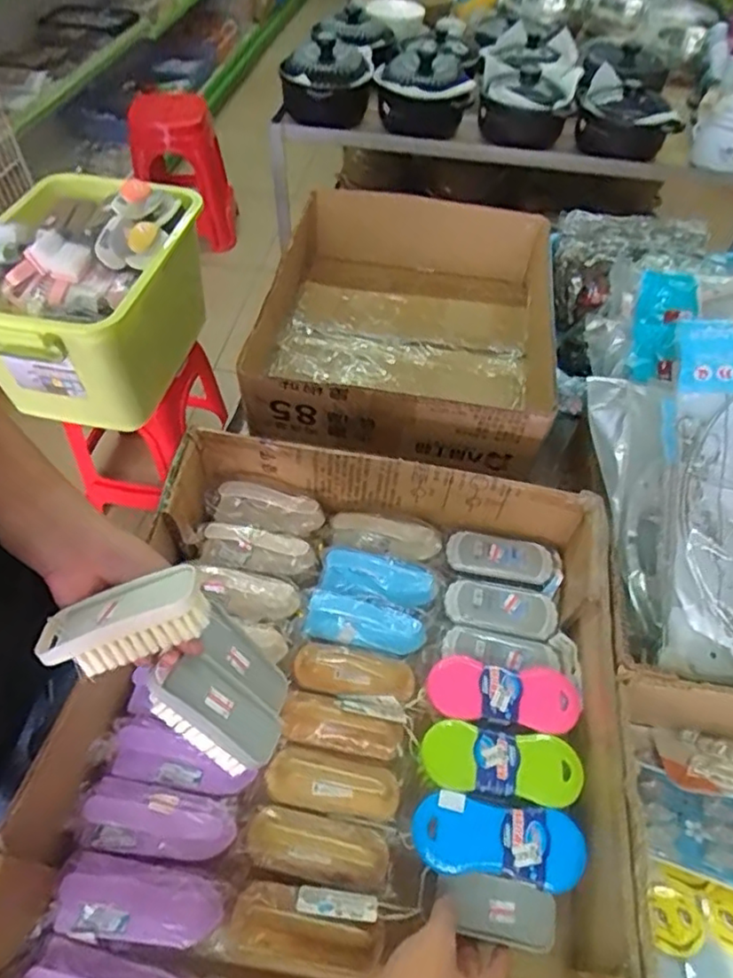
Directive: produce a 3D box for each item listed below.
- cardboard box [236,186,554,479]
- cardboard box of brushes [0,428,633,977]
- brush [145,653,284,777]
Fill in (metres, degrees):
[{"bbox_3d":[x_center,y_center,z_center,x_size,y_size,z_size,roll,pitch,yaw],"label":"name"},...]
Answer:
[{"bbox_3d":[0.060,-0.268,0.982,0.418,0.156,0.510,7,53,3],"label":"cardboard box"},{"bbox_3d":[-0.020,0.226,0.592,0.485,0.125,0.571,9,53,5],"label":"cardboard box of brushes"},{"bbox_3d":[-0.124,0.181,0.492,0.106,0.040,0.051,44,29,-11],"label":"brush"}]

